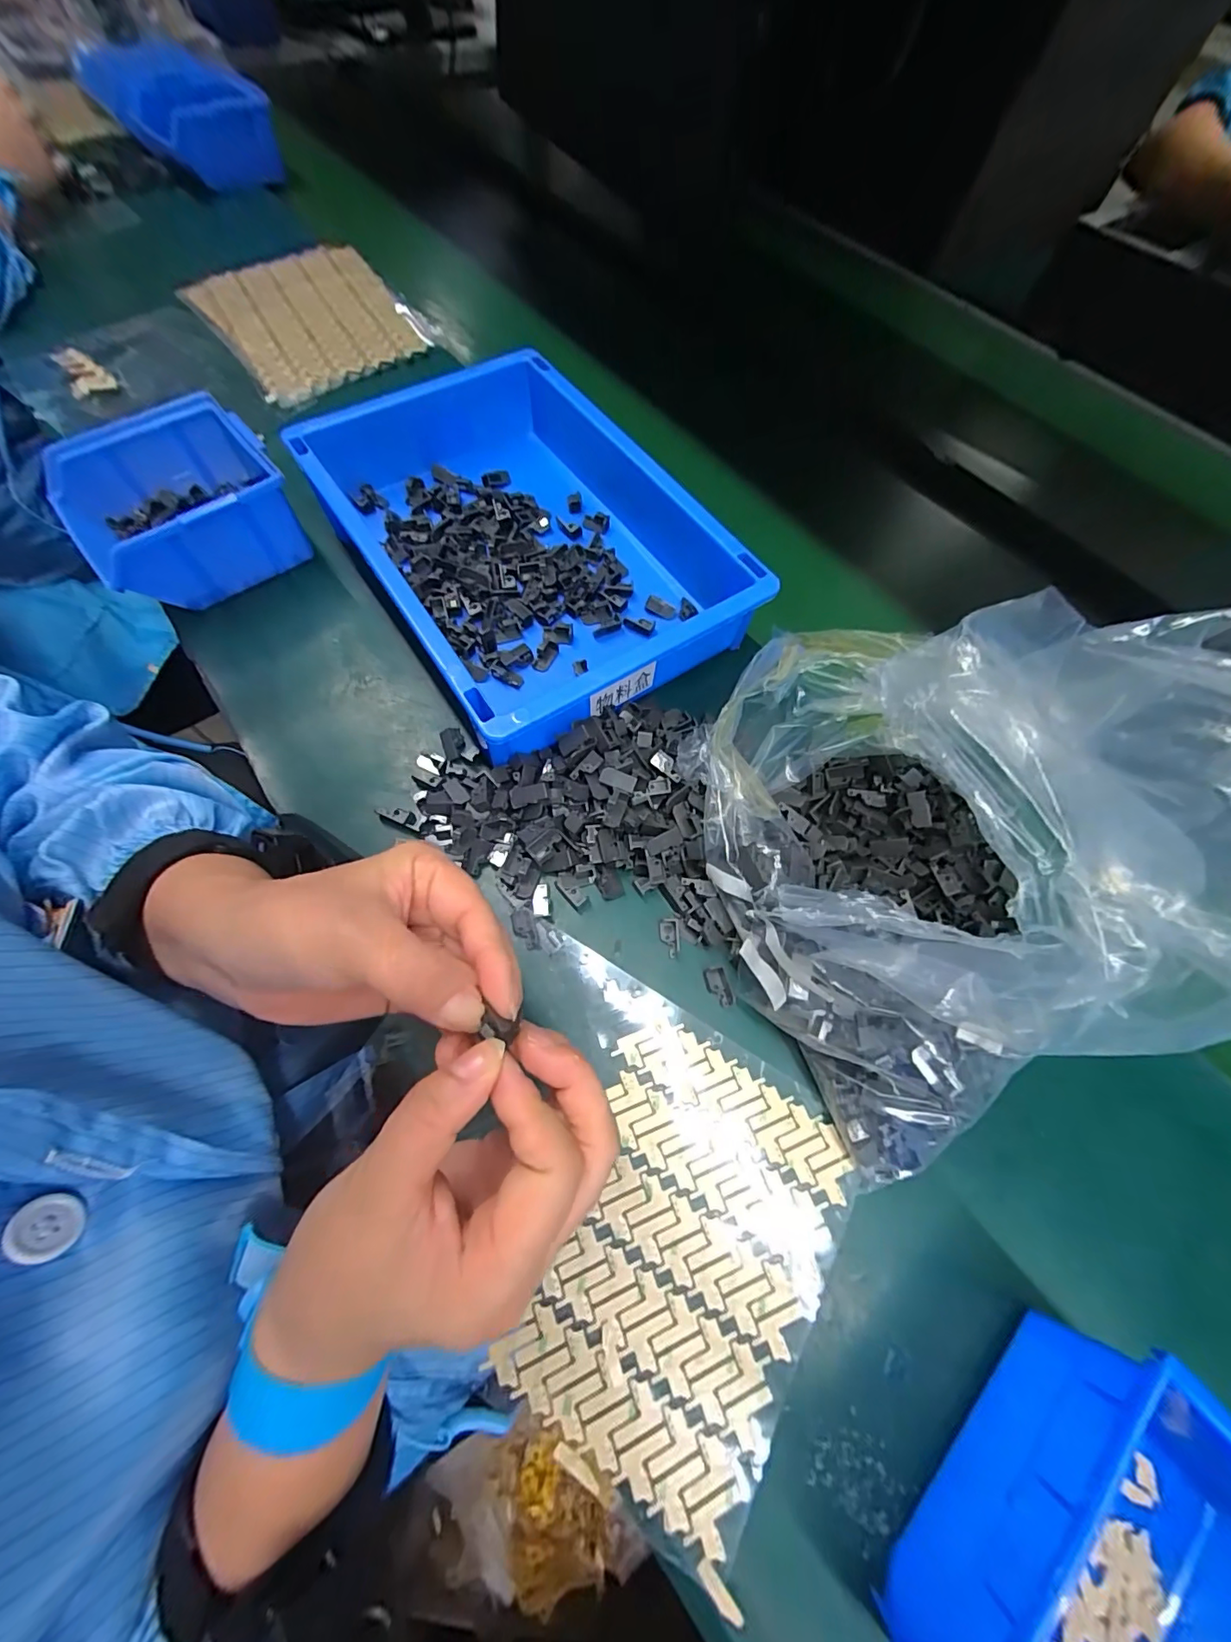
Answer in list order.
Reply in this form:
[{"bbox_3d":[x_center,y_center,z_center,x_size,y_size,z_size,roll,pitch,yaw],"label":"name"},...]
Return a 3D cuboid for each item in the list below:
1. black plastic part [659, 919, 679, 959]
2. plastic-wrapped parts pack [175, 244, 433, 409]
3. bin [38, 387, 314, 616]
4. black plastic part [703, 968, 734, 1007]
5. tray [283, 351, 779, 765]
[{"bbox_3d":[0.032,0.069,0.307,0.012,0.007,0.021,2,64,-5],"label":"black plastic part"},{"bbox_3d":[-0.301,-0.495,0.517,0.173,0.008,0.196,-34,78,-13],"label":"plastic-wrapped parts pack"},{"bbox_3d":[-0.301,-0.220,0.377,0.118,0.077,0.112,-33,71,-19],"label":"bin"},{"bbox_3d":[0.059,0.094,0.297,0.012,0.005,0.021,-13,66,-12],"label":"black plastic part"},{"bbox_3d":[-0.066,-0.204,0.374,0.215,0.062,0.301,-30,70,-18],"label":"tray"}]

